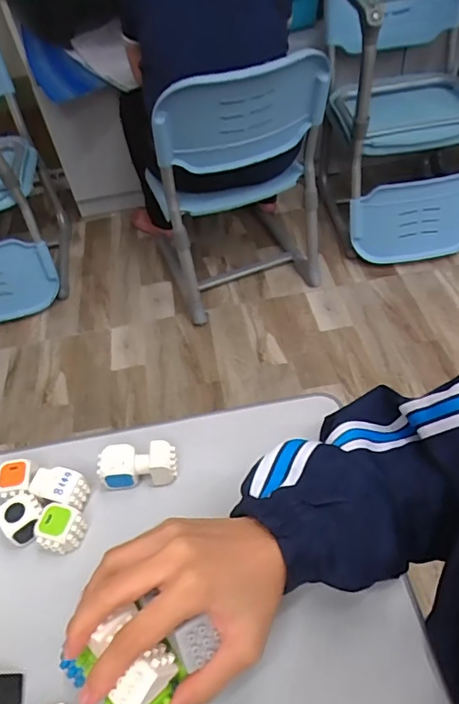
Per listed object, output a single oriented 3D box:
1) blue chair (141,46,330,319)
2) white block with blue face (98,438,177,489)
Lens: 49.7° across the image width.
[{"bbox_3d":[0.029,-0.477,1.365,0.473,0.692,0.495,-15,49,-6],"label":"blue chair"},{"bbox_3d":[-0.084,0.103,0.460,0.068,0.029,0.034,-10,49,-1],"label":"white block with blue face"}]

